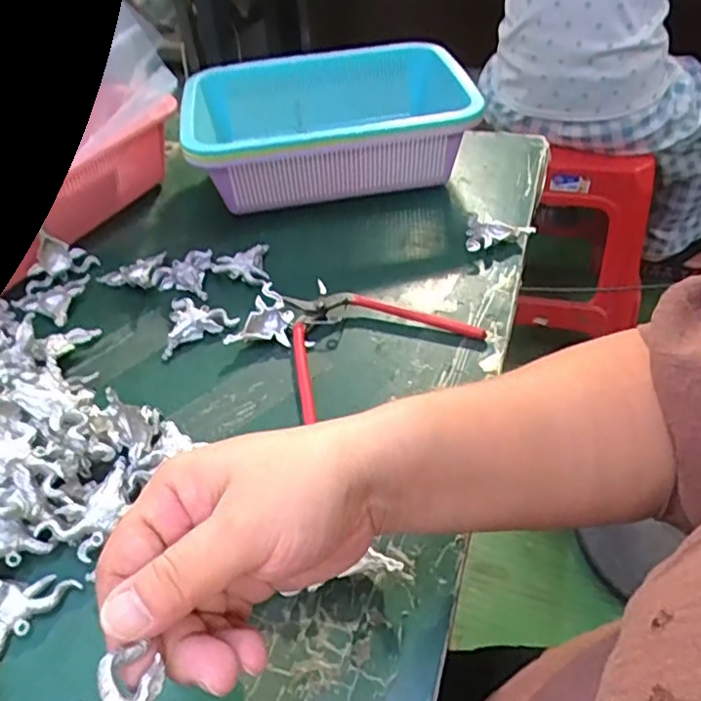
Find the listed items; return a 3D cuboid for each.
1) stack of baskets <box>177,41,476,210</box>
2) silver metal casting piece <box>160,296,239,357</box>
[{"bbox_3d":[-0.022,-0.207,0.594,0.251,0.099,0.170,-5,43,-2],"label":"stack of baskets"},{"bbox_3d":[-0.124,-0.025,0.474,0.058,0.015,0.051,-23,46,-20],"label":"silver metal casting piece"}]

